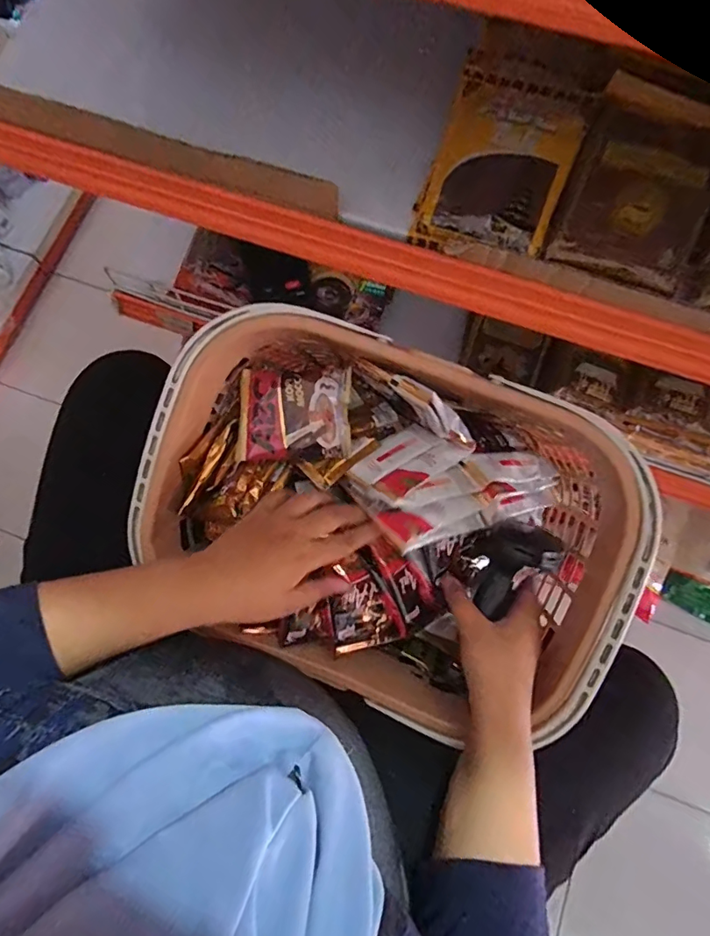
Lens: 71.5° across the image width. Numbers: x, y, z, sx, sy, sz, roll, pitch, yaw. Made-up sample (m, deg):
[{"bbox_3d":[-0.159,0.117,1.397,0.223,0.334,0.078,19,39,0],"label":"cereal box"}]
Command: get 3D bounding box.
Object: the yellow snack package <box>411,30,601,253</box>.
[{"bbox_3d":[0.111,-0.235,0.356,0.093,0.040,0.162,20,77,6],"label":"yellow snack package"}]

